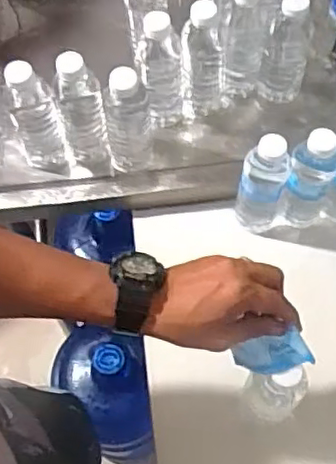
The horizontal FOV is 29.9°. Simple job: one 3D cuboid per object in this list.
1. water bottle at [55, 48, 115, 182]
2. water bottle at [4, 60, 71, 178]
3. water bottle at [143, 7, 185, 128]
[{"bbox_3d":[-0.107,-0.141,0.778,0.057,0.171,0.055,-8,65,-4],"label":"water bottle"},{"bbox_3d":[-0.163,-0.141,0.770,0.054,0.169,0.061,-16,66,-7],"label":"water bottle"},{"bbox_3d":[-0.007,-0.192,0.802,0.050,0.181,0.051,2,65,1],"label":"water bottle"}]

